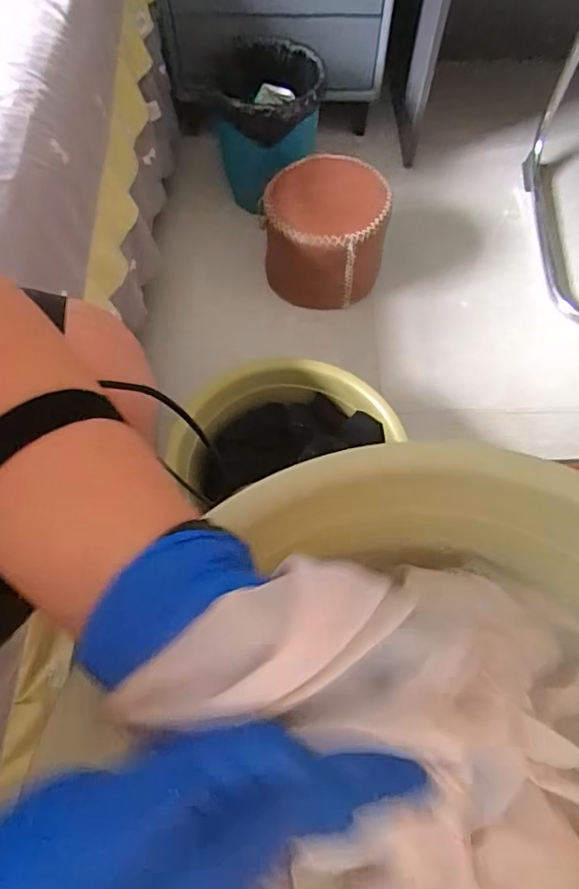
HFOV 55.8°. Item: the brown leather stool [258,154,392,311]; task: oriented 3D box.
[{"bbox_3d":[0.072,-0.411,1.088,0.227,0.204,0.208,-1,70,2],"label":"brown leather stool"}]

